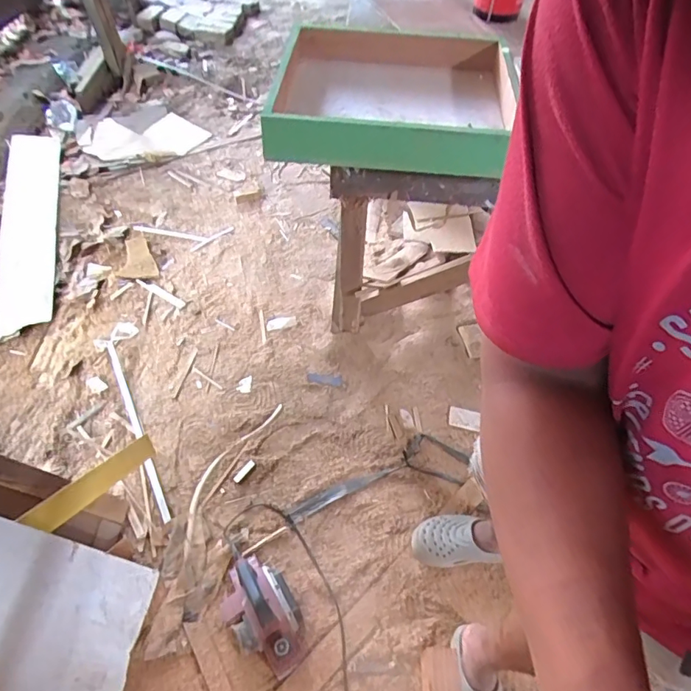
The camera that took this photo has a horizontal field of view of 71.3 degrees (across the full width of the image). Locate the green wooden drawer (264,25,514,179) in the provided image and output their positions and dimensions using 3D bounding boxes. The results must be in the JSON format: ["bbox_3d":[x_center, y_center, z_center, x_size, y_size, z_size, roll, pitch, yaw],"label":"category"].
[{"bbox_3d":[0.116,-0.618,1.152,0.539,0.101,0.549,1,52,0],"label":"green wooden drawer"}]

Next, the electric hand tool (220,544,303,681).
[{"bbox_3d":[-0.208,0.600,1.125,0.157,0.130,0.307,-26,56,-20],"label":"electric hand tool"}]

